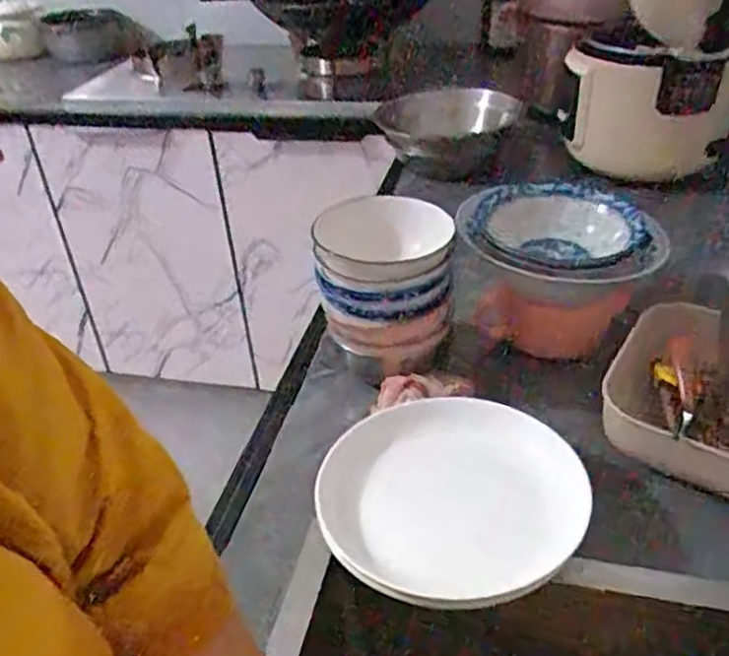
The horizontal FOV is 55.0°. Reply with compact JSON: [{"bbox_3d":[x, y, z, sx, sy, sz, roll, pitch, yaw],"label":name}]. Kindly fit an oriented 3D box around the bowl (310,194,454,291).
[{"bbox_3d":[0.014,-0.078,0.640,0.121,0.046,0.131,-3,35,2],"label":"bowl"}]

